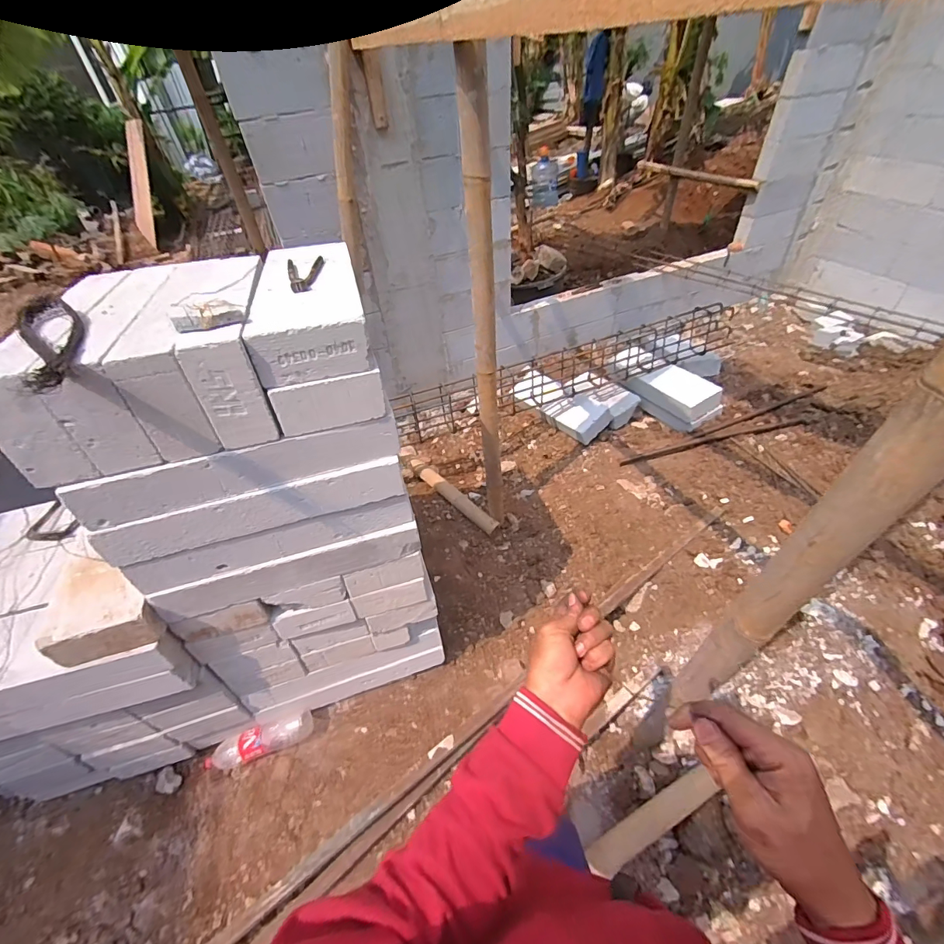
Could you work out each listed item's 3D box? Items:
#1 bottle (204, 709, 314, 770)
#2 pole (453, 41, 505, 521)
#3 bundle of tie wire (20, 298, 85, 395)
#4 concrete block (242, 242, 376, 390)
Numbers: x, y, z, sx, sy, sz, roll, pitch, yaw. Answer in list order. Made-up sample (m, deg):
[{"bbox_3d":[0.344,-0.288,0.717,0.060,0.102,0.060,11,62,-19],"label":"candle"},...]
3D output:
[{"bbox_3d":[-0.655,0.828,1.332,0.332,0.094,0.082,-17,45,-11],"label":"bottle"},{"bbox_3d":[0.050,-0.380,1.451,0.080,1.532,0.074,-9,44,-3],"label":"pole"},{"bbox_3d":[-0.659,-0.220,0.683,0.077,0.036,0.440,-34,50,-26],"label":"bundle of tie wire"},{"bbox_3d":[-0.338,-0.369,0.915,0.192,0.094,0.521,-14,45,-9],"label":"concrete block"}]

